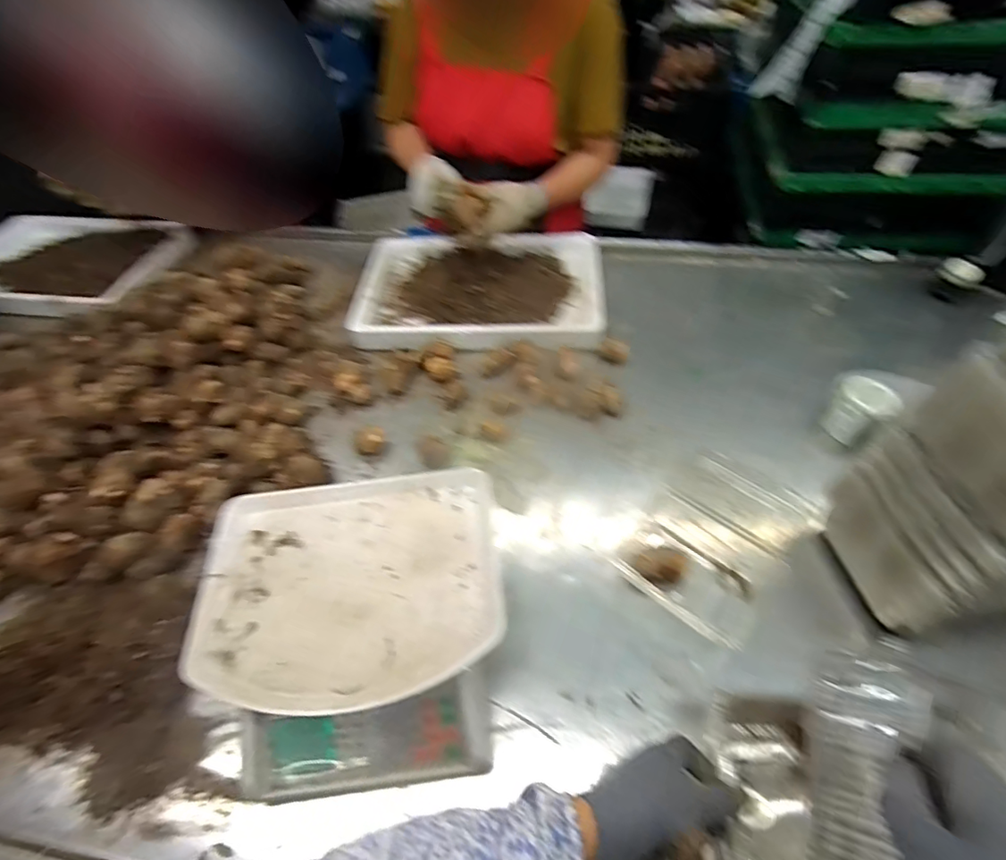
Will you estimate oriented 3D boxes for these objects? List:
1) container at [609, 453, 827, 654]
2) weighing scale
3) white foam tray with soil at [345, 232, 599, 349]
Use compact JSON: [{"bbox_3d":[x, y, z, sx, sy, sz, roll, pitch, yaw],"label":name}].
[{"bbox_3d":[0.270,0.125,0.628,0.168,0.047,0.263,35,61,27],"label":"container"},{"bbox_3d":[-0.150,0.206,0.537,0.291,0.116,0.279,-7,51,-2],"label":"weighing scale"},{"bbox_3d":[-0.045,-0.255,0.918,0.437,0.065,0.267,1,51,3],"label":"white foam tray with soil"}]

